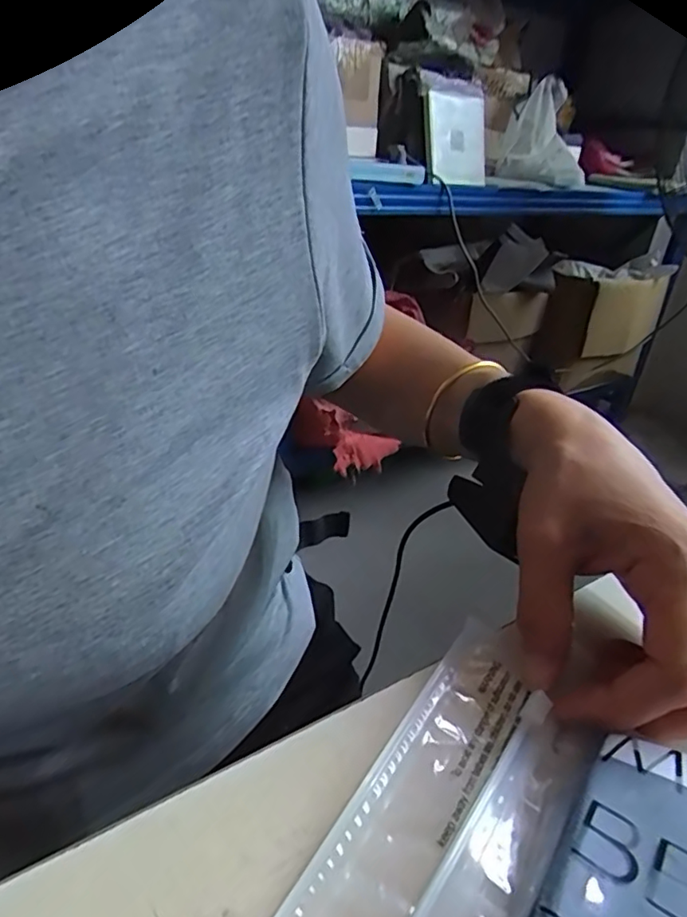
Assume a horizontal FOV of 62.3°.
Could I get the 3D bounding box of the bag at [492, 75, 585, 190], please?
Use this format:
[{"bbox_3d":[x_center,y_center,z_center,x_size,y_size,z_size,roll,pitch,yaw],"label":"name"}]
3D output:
[{"bbox_3d":[0.474,-0.754,1.323,0.192,0.203,0.131,16,32,17],"label":"bag"}]

